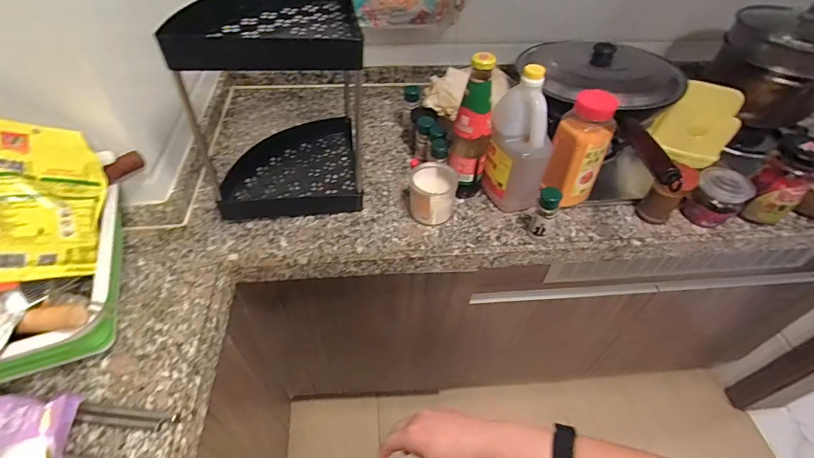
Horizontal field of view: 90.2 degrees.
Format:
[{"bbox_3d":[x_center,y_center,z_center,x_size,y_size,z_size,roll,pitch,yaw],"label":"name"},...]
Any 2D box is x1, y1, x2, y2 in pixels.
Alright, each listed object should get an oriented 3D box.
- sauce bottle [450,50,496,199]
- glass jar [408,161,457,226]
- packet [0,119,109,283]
[{"bbox_3d":[0.116,-0.171,0.716,0.063,0.264,0.059,-24,53,-22],"label":"sauce bottle"},{"bbox_3d":[0.046,-0.065,0.749,0.080,0.081,0.085,1,48,-1],"label":"glass jar"},{"bbox_3d":[-0.474,-0.041,0.525,0.146,0.025,0.208,-3,72,-56],"label":"packet"}]

